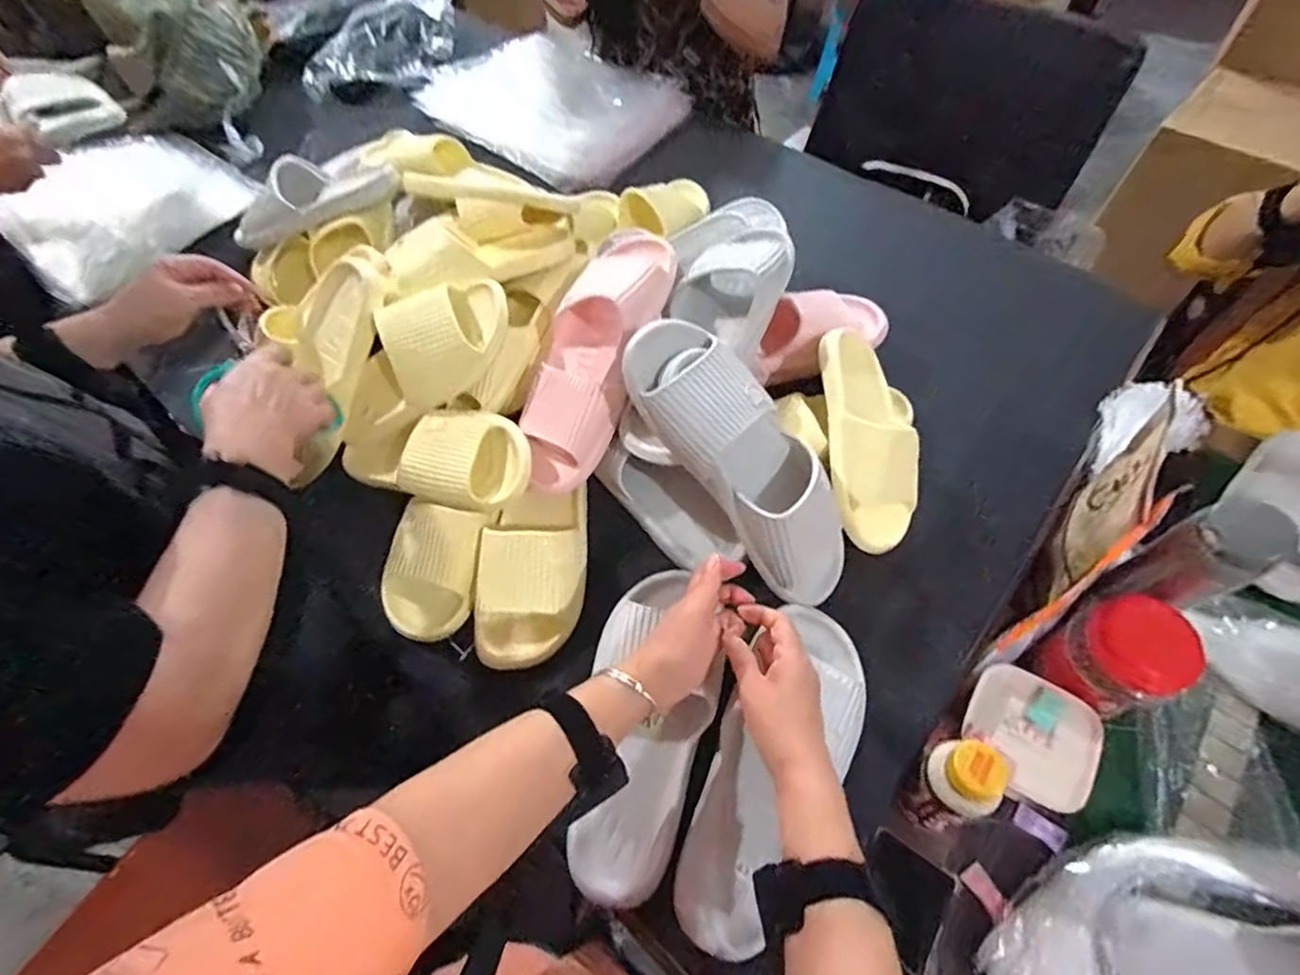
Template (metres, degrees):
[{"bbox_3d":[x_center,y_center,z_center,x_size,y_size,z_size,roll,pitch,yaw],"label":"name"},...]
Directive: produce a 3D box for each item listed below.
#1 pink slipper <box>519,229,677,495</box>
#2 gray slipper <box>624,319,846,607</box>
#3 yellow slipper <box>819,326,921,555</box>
[{"bbox_3d":[-0.065,-0.143,0.610,0.115,0.064,0.303,17,84,13],"label":"pink slipper"},{"bbox_3d":[0.099,-0.024,0.534,0.112,0.074,0.309,-42,102,-20],"label":"gray slipper"},{"bbox_3d":[0.229,-0.056,0.602,0.088,0.058,0.233,-5,77,0],"label":"yellow slipper"}]

